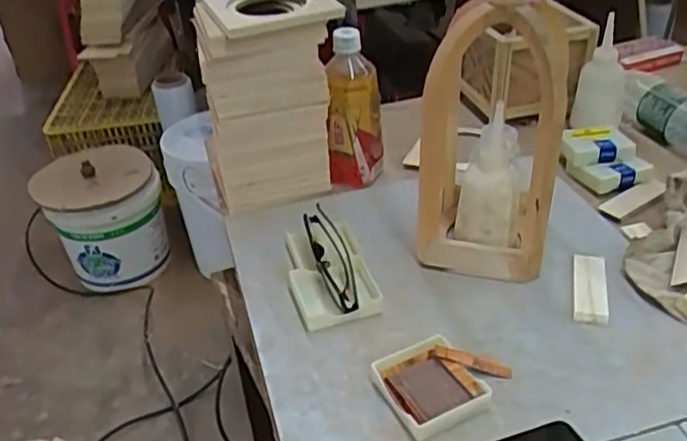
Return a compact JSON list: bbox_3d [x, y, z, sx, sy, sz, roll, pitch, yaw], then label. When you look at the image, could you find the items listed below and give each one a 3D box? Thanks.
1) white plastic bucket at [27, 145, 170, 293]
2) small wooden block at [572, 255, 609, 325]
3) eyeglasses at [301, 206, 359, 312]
[{"bbox_3d":[-0.621,0.004,1.767,0.288,0.328,0.268,-3,34,2],"label":"white plastic bucket"},{"bbox_3d":[0.236,0.062,0.639,0.031,0.011,0.094,5,36,14],"label":"small wooden block"},{"bbox_3d":[-0.011,0.036,0.664,0.035,0.031,0.136,-10,35,-8],"label":"eyeglasses"}]

